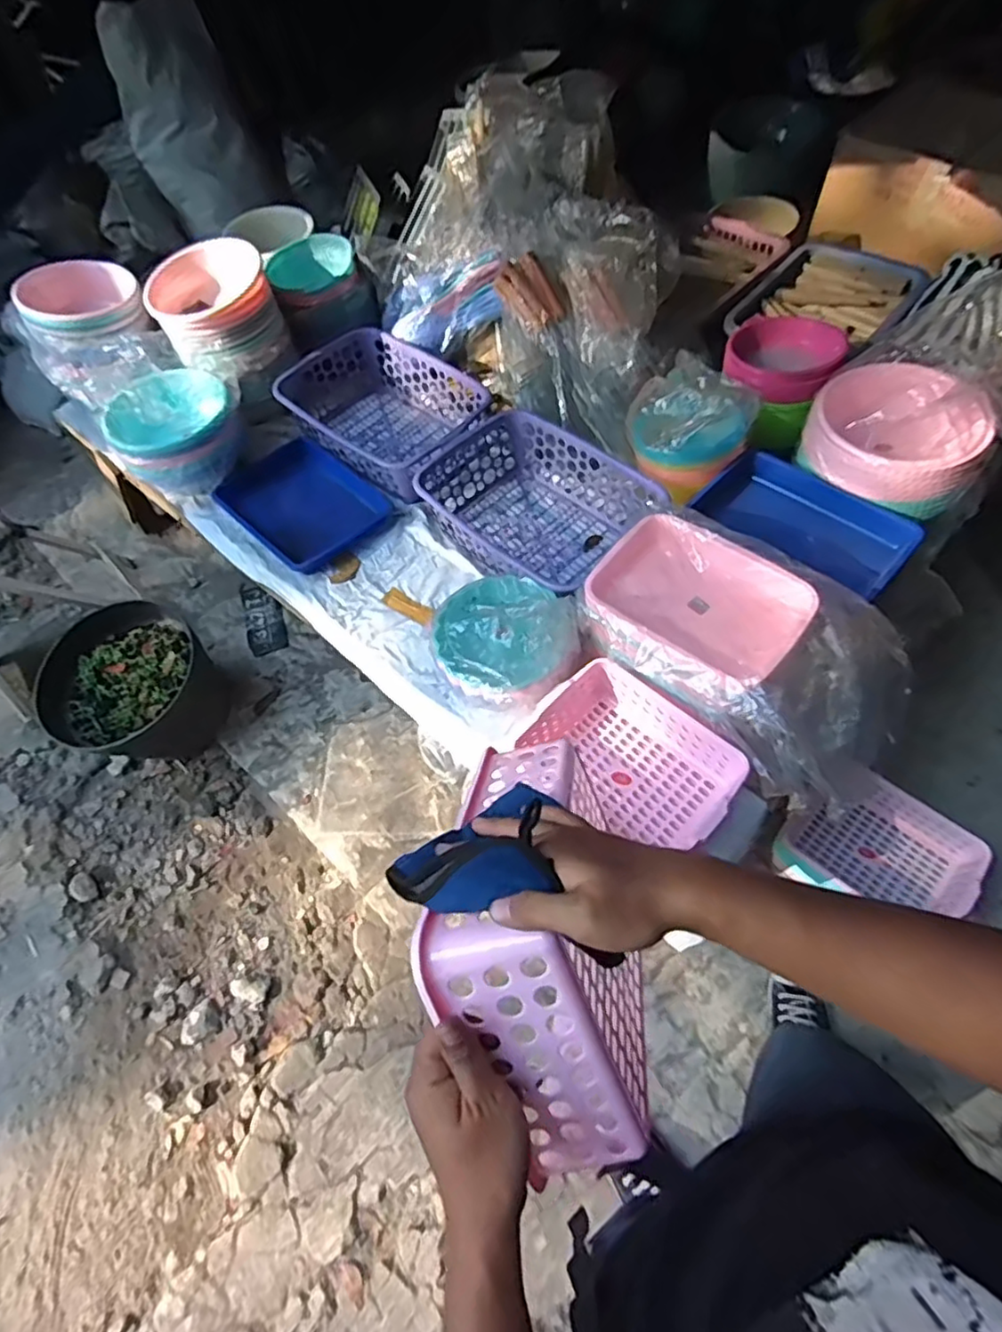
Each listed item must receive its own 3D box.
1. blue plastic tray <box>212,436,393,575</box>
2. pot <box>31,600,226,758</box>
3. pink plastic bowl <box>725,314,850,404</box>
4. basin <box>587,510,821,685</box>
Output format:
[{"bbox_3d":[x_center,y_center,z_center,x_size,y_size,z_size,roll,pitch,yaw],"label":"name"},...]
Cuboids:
[{"bbox_3d":[-0.427,-0.359,1.384,0.307,0.048,0.254,38,68,24],"label":"blue plastic tray"},{"bbox_3d":[-0.898,0.061,1.580,0.350,0.254,0.330,-2,58,4],"label":"pot"},{"bbox_3d":[0.552,-0.607,1.261,0.206,0.095,0.162,25,64,19],"label":"pink plastic bowl"},{"bbox_3d":[0.301,-0.111,0.981,0.306,0.067,0.230,37,68,24],"label":"basin"}]

